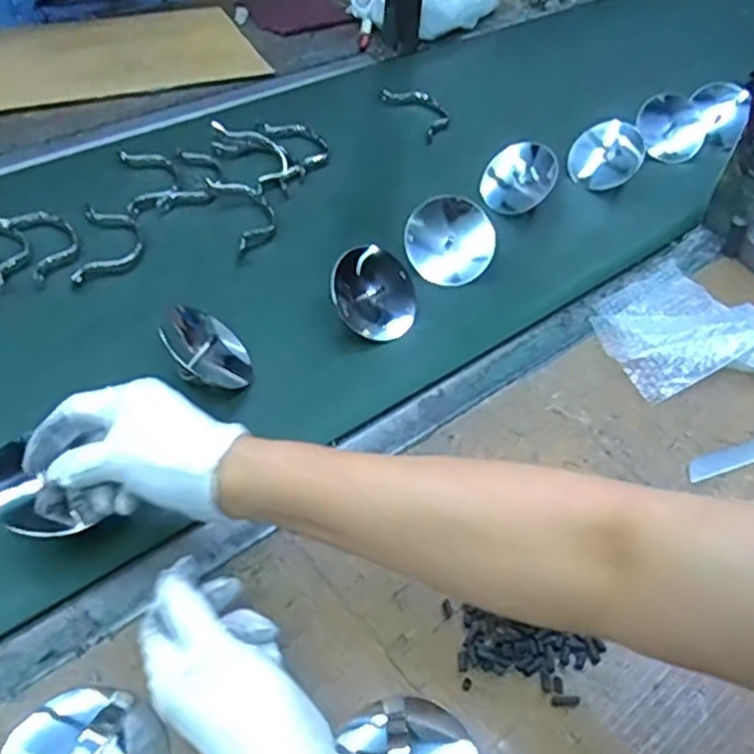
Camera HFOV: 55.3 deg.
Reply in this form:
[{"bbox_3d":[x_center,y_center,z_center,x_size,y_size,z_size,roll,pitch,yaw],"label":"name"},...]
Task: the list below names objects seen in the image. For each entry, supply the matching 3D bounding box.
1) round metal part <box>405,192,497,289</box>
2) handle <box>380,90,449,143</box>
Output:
[{"bbox_3d":[0.070,-0.132,0.695,0.084,0.023,0.084,-1,81,8],"label":"round metal part"},{"bbox_3d":[0.055,-0.341,0.915,0.056,0.015,0.142,-17,52,-21],"label":"handle"}]

